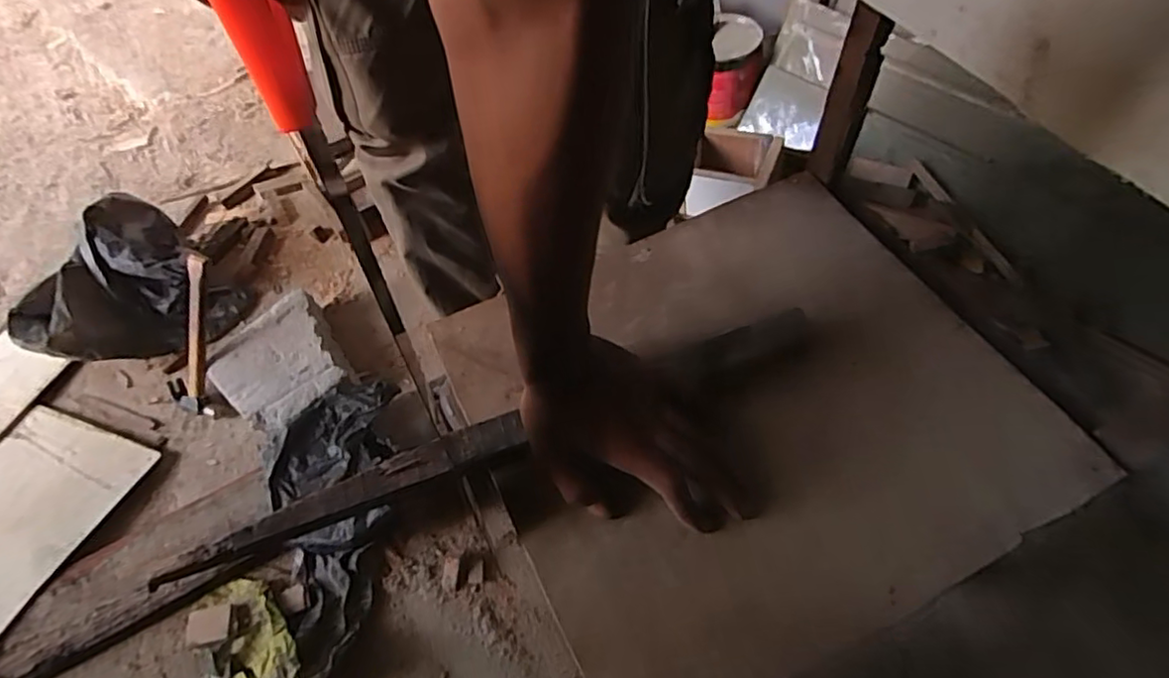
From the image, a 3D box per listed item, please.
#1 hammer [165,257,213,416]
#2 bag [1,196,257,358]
[{"bbox_3d":[-0.594,-0.003,0.927,0.094,0.258,0.023,24,22,18],"label":"hammer"},{"bbox_3d":[-0.769,-0.078,1.022,0.280,0.137,0.283,33,63,23],"label":"bag"}]

